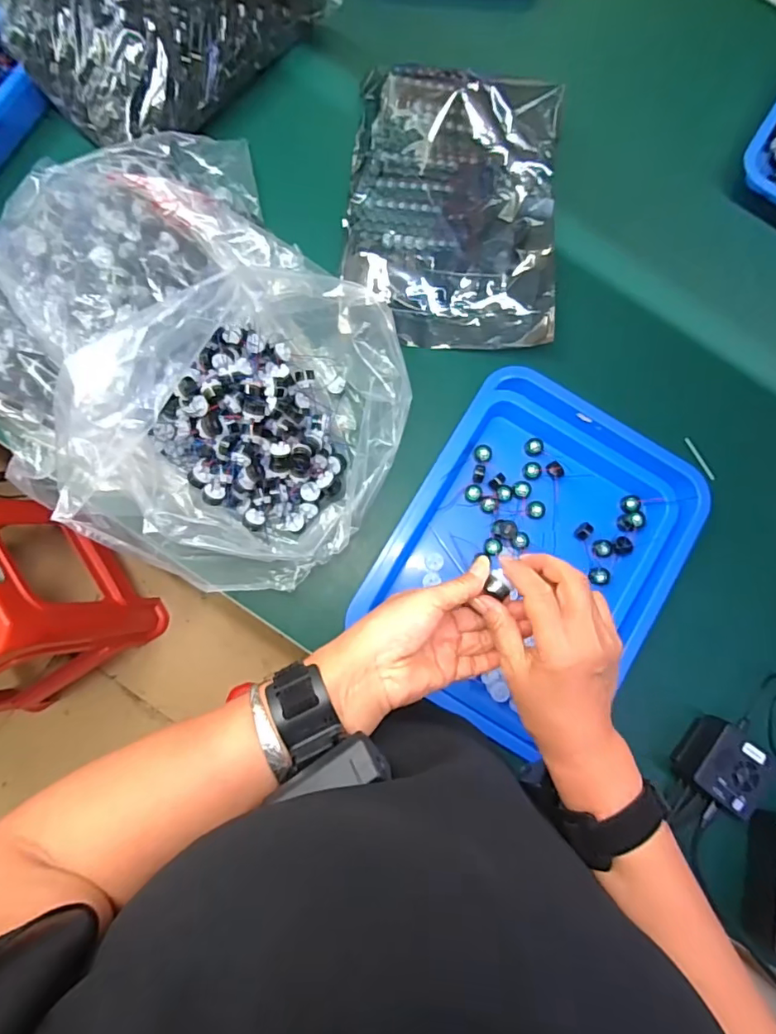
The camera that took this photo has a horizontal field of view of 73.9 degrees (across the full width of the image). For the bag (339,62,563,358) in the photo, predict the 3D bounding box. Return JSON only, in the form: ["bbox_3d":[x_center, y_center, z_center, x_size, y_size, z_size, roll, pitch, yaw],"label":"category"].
[{"bbox_3d":[0.080,-0.379,0.612,0.246,0.031,0.333,4,84,-2],"label":"bag"}]

